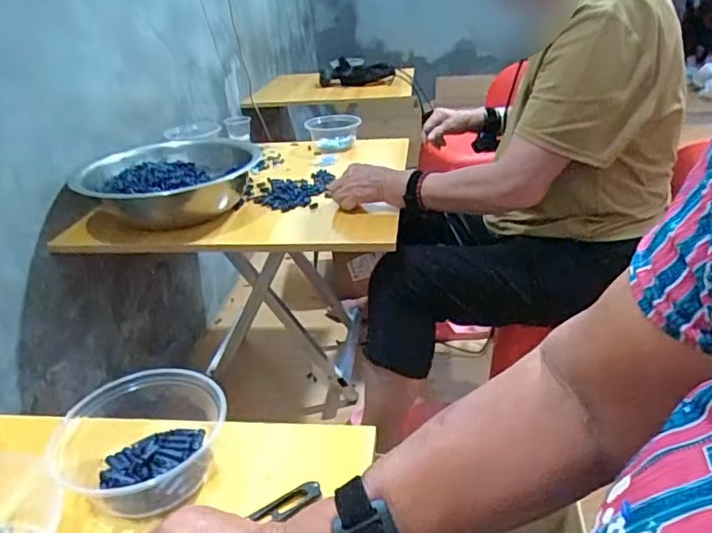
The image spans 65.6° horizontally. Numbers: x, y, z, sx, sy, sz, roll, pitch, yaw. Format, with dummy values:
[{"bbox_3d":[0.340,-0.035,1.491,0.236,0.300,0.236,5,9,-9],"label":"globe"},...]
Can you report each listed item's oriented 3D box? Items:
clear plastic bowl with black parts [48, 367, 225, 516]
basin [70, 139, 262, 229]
[{"bbox_3d":[-0.181,0.145,0.474,0.145,0.063,0.126,13,33,30],"label":"clear plastic bowl with black parts"},{"bbox_3d":[-0.319,-0.139,0.972,0.304,0.105,0.260,-15,29,-17],"label":"basin"}]

